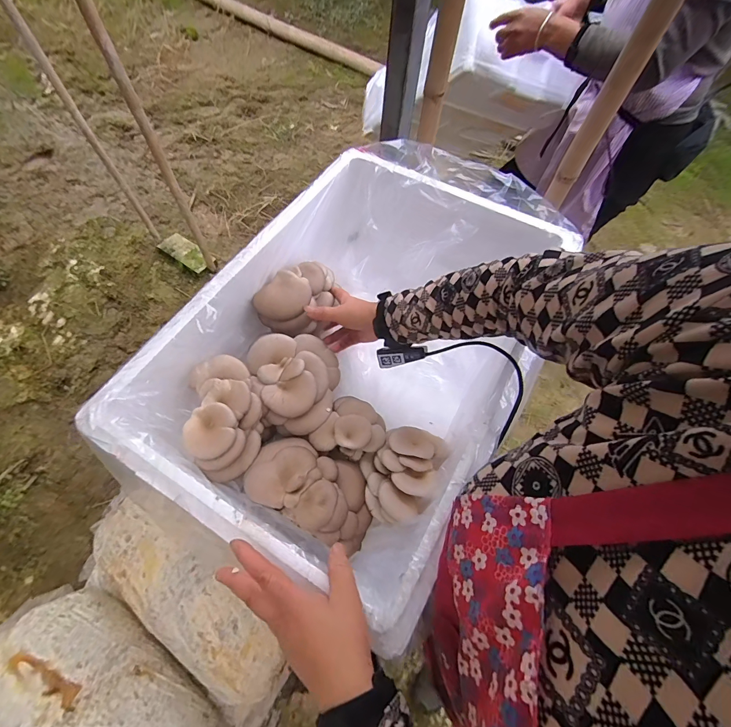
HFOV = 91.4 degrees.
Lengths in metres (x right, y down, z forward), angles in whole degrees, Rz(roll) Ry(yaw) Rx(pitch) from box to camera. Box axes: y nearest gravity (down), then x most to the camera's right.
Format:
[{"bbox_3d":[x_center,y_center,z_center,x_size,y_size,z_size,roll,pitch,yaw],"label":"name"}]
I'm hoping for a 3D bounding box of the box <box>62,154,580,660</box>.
[{"bbox_3d":[-0.004,-0.040,0.514,0.411,0.187,0.586,29,65,10],"label":"box"}]

